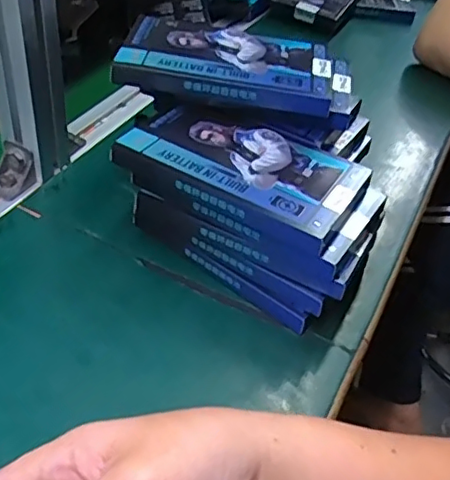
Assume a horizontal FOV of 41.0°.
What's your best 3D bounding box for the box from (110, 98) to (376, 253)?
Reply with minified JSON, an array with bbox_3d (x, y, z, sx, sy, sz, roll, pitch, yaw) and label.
[{"bbox_3d":[0.013,-0.055,0.438,0.162,0.023,0.100,23,45,18],"label":"box"}]

